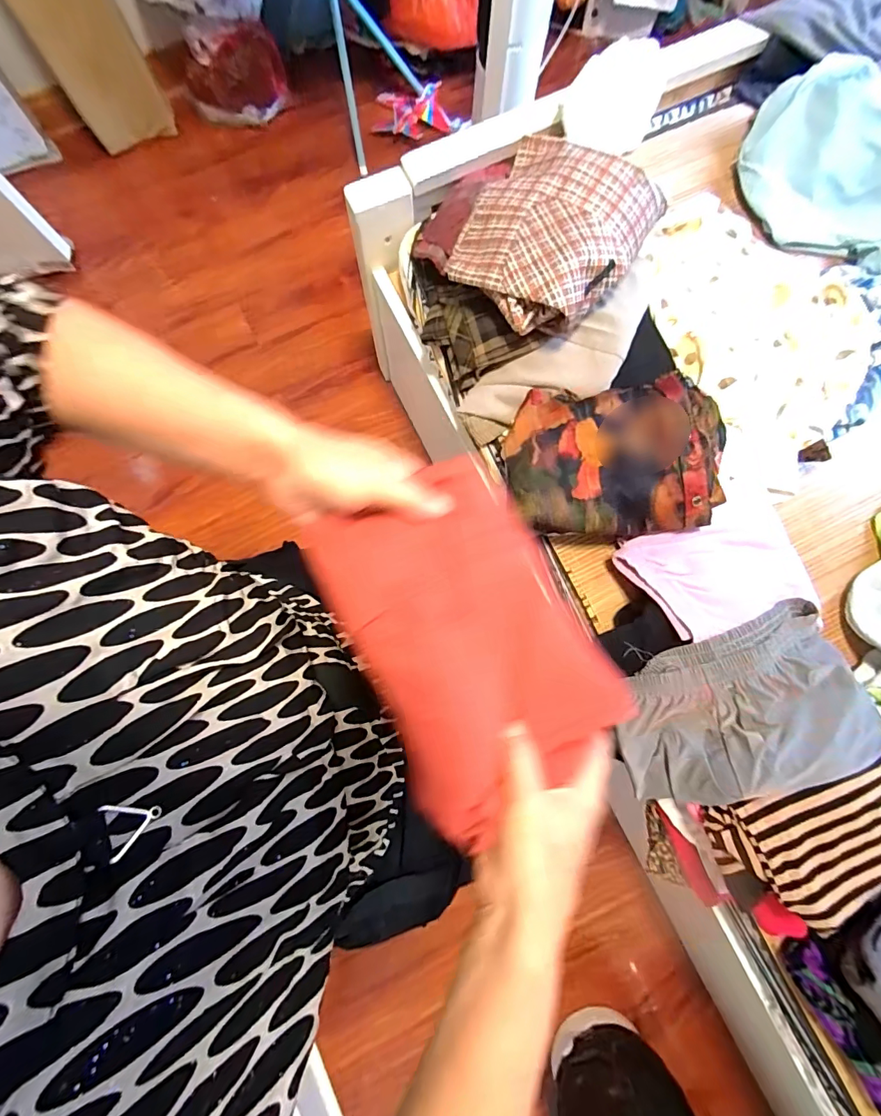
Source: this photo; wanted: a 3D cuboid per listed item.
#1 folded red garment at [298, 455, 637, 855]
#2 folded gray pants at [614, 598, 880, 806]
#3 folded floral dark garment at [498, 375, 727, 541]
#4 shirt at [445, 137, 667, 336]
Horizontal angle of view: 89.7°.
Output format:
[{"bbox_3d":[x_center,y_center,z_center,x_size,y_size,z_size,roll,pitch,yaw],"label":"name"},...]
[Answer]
[{"bbox_3d":[0.018,0.050,0.296,0.144,0.036,0.215,-26,81,-6],"label":"folded red garment"},{"bbox_3d":[0.365,0.183,0.534,0.305,0.059,0.183,-20,80,-5],"label":"folded gray pants"},{"bbox_3d":[0.249,-0.143,0.605,0.308,0.078,0.216,0,79,-1],"label":"folded floral dark garment"},{"bbox_3d":[0.152,-0.452,0.616,0.235,0.070,0.267,31,80,5],"label":"shirt"}]

